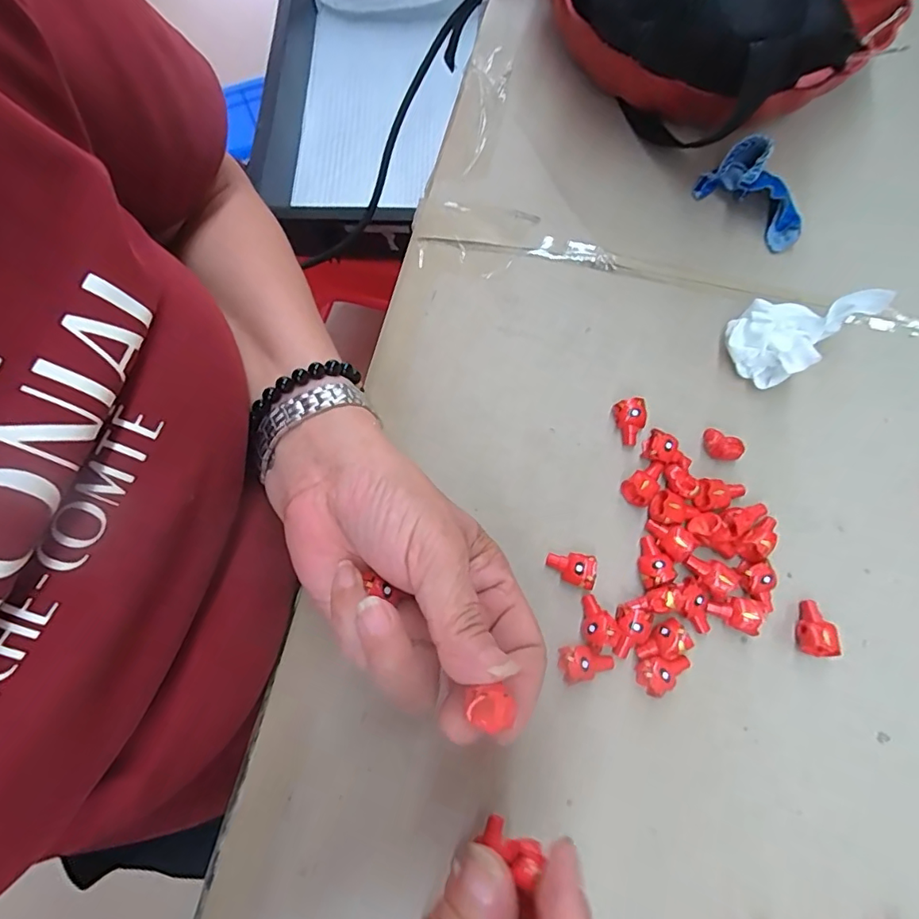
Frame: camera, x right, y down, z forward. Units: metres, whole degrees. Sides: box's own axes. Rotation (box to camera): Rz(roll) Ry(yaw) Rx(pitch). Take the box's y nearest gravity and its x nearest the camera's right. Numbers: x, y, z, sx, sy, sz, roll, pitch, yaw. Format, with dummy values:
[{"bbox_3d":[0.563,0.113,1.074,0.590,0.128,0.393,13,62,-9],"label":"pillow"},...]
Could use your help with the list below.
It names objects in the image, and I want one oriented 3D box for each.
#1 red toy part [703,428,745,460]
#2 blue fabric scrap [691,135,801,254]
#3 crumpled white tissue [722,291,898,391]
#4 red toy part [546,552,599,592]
[{"bbox_3d":[0.141,-0.007,0.276,0.021,0.015,0.010,37,77,11],"label":"red toy part"},{"bbox_3d":[0.191,-0.166,0.324,0.029,0.039,0.070,-43,90,-11],"label":"blue fabric scrap"},{"bbox_3d":[0.186,-0.074,0.286,0.069,0.036,0.044,-36,76,-10],"label":"crumpled white tissue"},{"bbox_3d":[0.057,0.057,0.262,0.023,0.014,0.016,12,73,5],"label":"red toy part"}]

